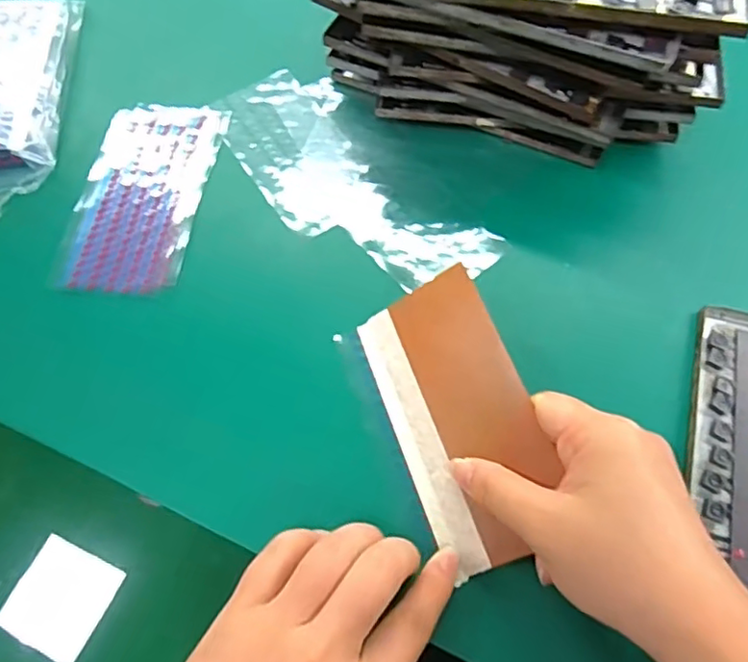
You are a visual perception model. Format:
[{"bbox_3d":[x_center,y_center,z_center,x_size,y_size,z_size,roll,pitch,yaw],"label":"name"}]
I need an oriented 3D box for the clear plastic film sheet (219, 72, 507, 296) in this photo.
[{"bbox_3d":[-0.020,-0.092,0.362,0.084,0.008,0.198,-35,69,-13],"label":"clear plastic film sheet"}]

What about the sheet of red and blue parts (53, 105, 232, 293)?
[{"bbox_3d":[-0.138,-0.084,0.358,0.071,0.008,0.139,7,66,5],"label":"sheet of red and blue parts"}]

